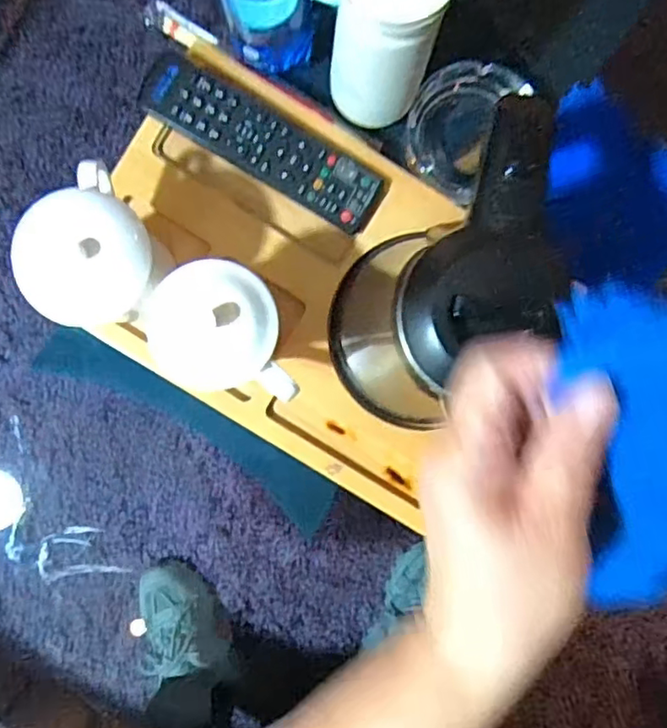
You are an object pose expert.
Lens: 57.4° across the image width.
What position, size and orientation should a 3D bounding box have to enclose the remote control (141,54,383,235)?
[{"bbox_3d":[-0.054,-0.166,0.464,0.187,0.020,0.051,28,90,-1],"label":"remote control"}]

